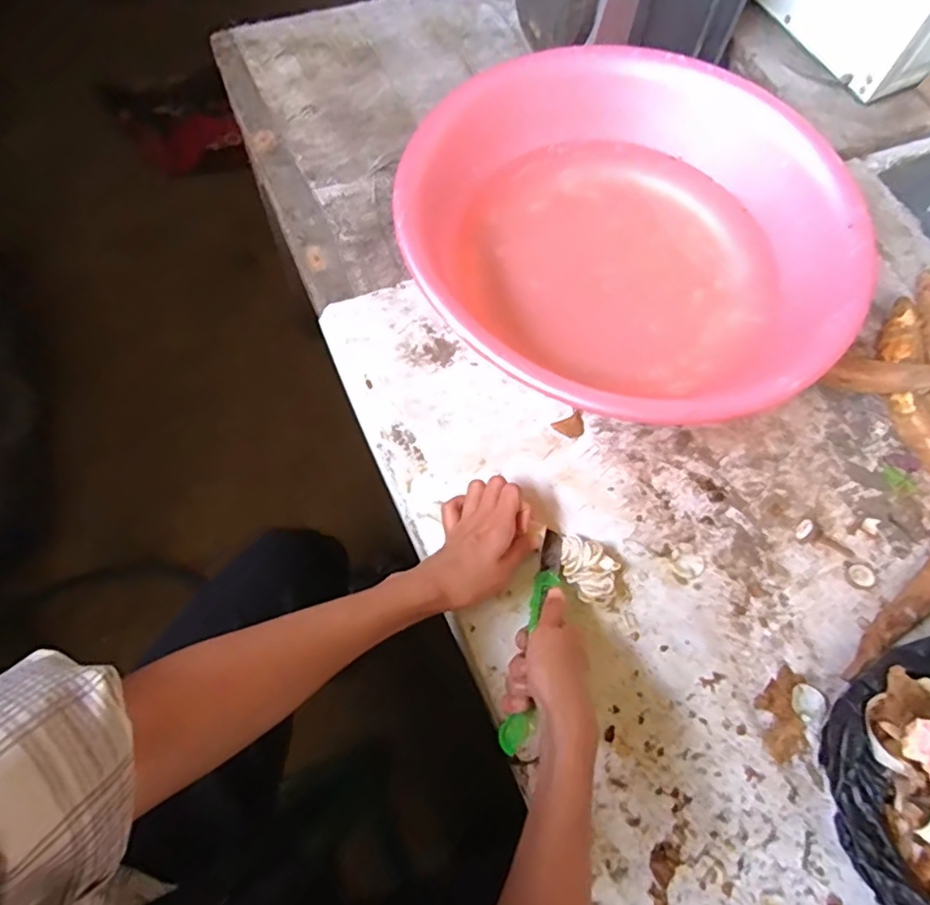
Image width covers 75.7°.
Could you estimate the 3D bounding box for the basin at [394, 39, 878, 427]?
[{"bbox_3d":[0.163,-0.205,0.577,0.375,0.107,0.404,1,67,-2],"label":"basin"}]

